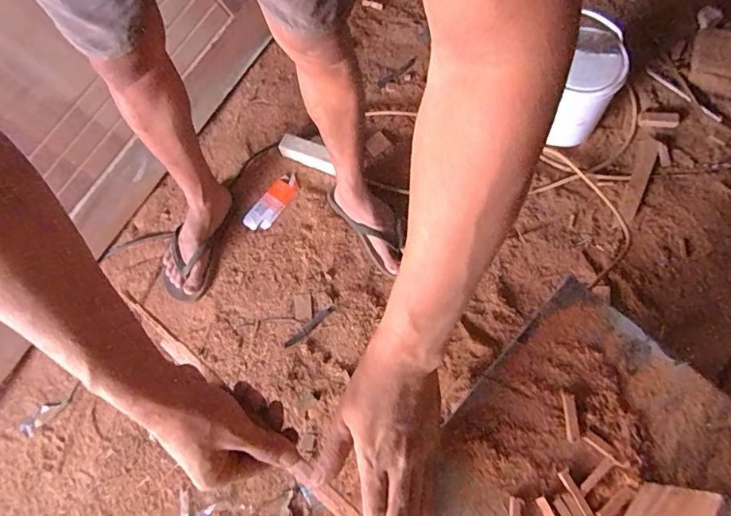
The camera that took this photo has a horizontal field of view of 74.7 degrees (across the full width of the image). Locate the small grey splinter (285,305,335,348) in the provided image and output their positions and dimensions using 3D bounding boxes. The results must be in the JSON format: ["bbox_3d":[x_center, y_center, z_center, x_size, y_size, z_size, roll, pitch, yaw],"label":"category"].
[{"bbox_3d":[-0.114,0.142,0.985,0.126,0.013,0.021,-42,70,-8],"label":"small grey splinter"}]

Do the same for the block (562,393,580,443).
[{"bbox_3d":[0.183,0.143,0.427,0.011,0.004,0.040,-2,70,7],"label":"block"}]

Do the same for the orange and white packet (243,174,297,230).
[{"bbox_3d":[-0.213,-0.127,1.096,0.061,0.011,0.156,33,77,17],"label":"orange and white packet"}]

